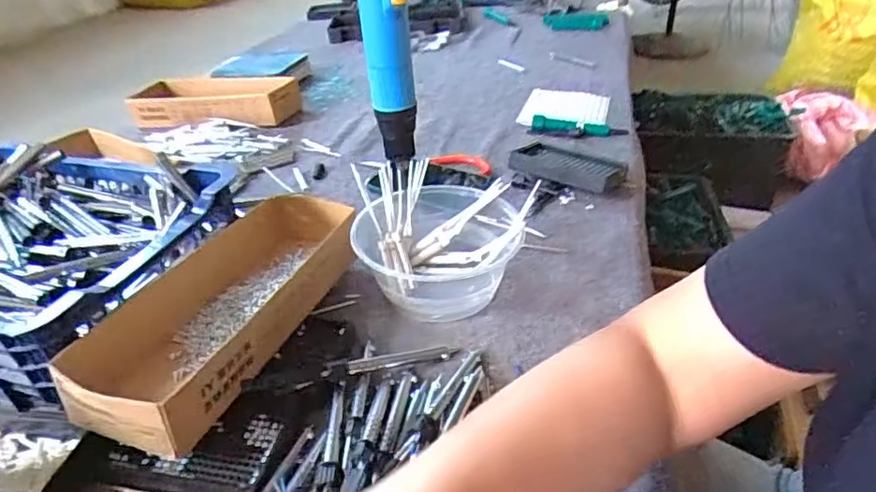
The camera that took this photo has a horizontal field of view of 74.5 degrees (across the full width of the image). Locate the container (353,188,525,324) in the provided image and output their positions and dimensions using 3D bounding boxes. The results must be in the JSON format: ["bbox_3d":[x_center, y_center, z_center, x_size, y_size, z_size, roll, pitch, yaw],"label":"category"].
[{"bbox_3d":[-0.009,-0.006,0.601,0.170,0.068,0.166,-1,35,1],"label":"container"}]

